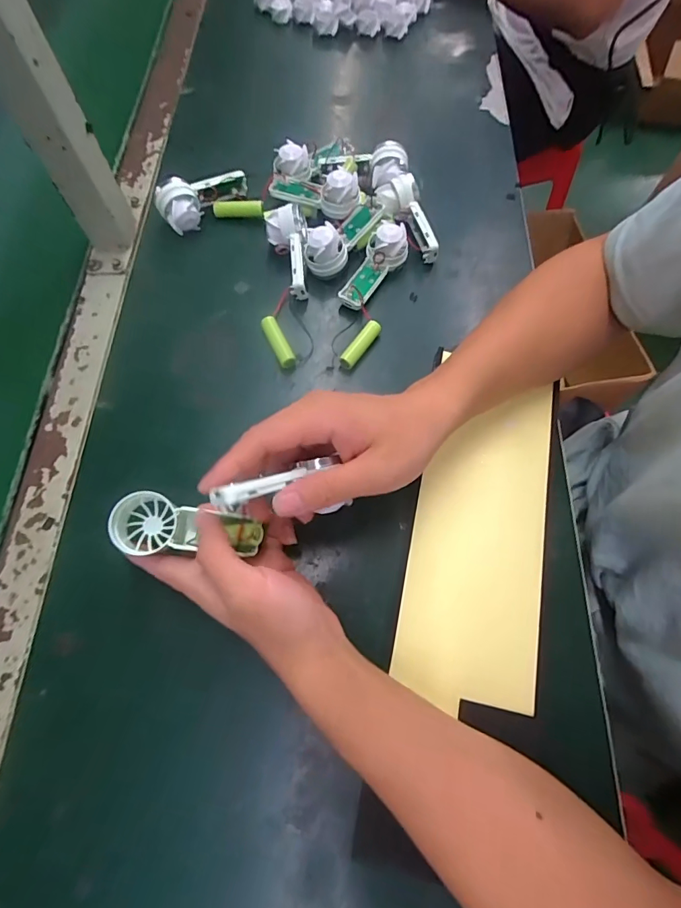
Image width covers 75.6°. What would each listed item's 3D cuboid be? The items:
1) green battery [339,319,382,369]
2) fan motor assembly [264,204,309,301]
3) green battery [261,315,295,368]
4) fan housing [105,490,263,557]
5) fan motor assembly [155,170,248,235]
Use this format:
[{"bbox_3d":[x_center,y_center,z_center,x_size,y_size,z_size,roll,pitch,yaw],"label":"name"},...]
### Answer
[{"bbox_3d":[0.019,-0.099,0.400,0.014,0.018,0.052,31,72,10],"label":"green battery"},{"bbox_3d":[-0.051,-0.193,0.420,0.038,0.038,0.087,-2,69,-2],"label":"fan motor assembly"},{"bbox_3d":[-0.056,-0.102,0.397,0.015,0.015,0.053,-24,71,-10],"label":"green battery"},{"bbox_3d":[-0.105,0.048,0.291,0.103,0.033,0.042,6,68,13],"label":"fan housing"},{"bbox_3d":[-0.134,-0.253,0.440,0.091,0.043,0.037,-23,71,-10],"label":"fan motor assembly"}]

